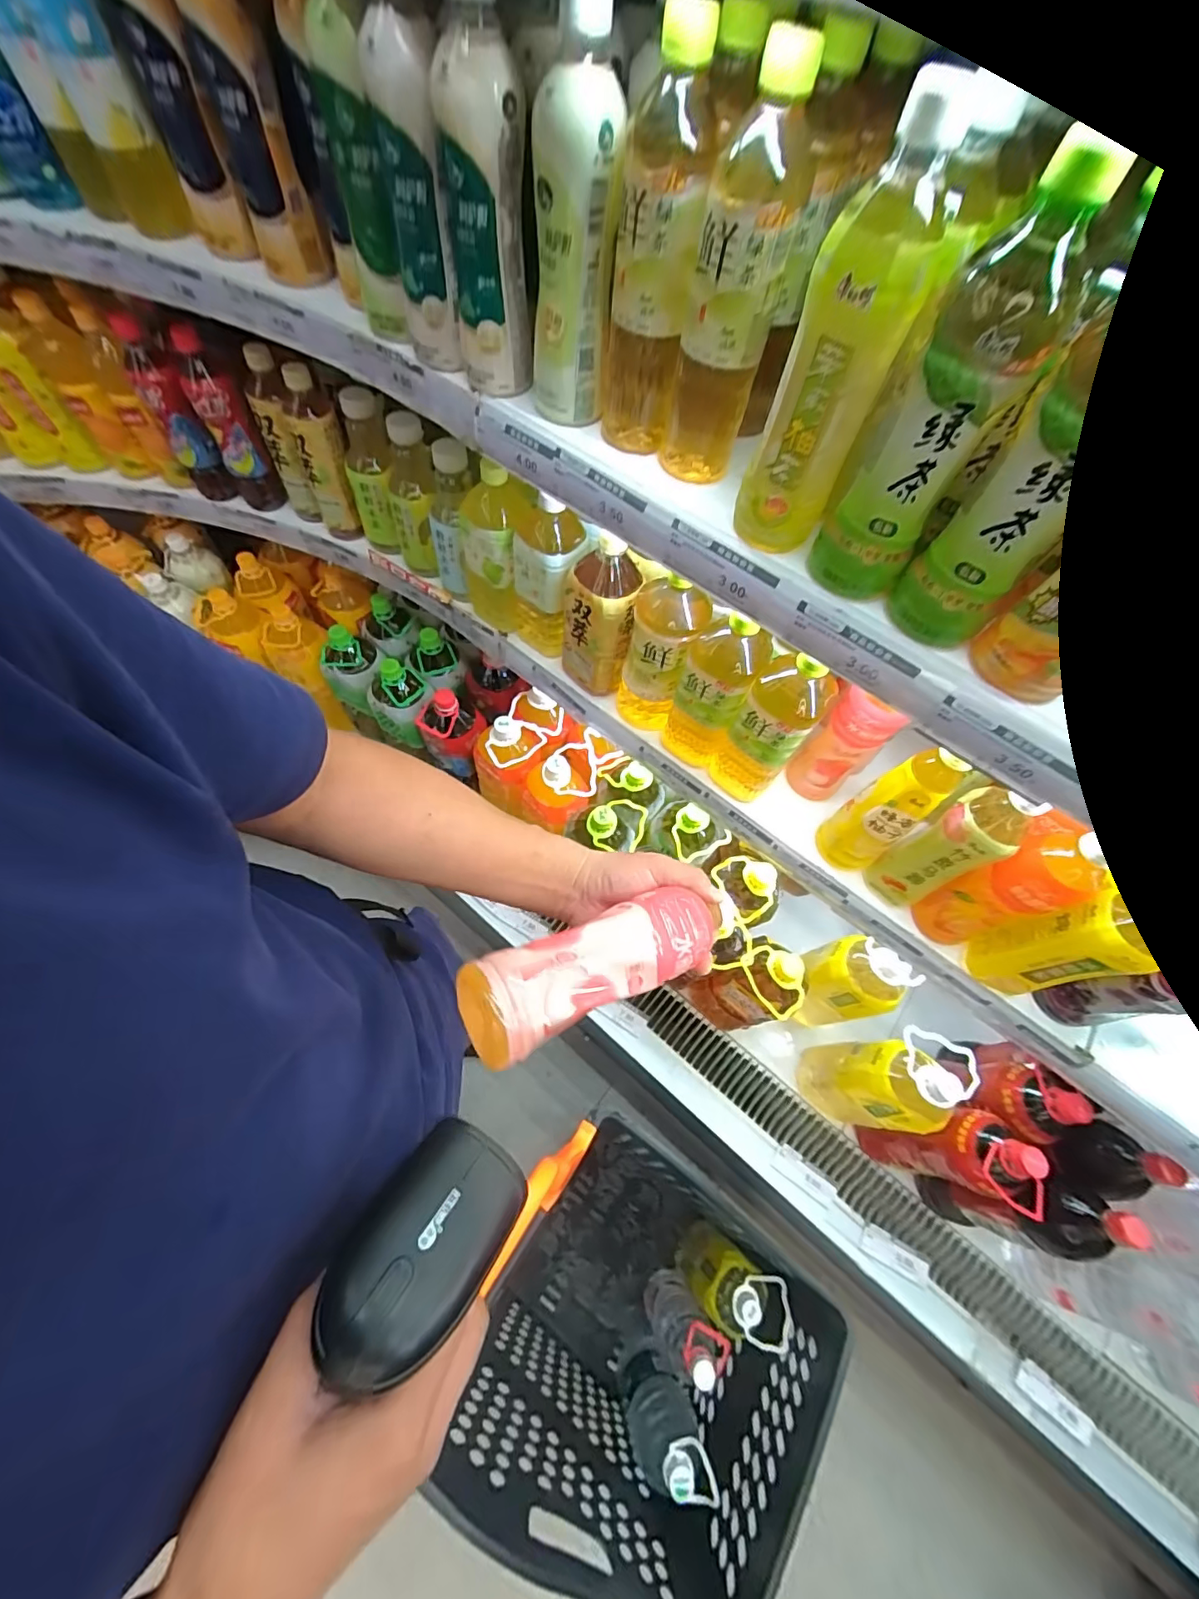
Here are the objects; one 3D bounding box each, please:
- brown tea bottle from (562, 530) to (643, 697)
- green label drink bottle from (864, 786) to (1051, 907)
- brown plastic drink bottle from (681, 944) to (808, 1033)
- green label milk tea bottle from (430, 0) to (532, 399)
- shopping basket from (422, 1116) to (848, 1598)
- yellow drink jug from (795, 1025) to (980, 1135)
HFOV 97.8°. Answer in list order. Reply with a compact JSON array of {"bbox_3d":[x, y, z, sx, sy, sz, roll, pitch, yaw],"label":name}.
[{"bbox_3d":[-0.001,-0.226,0.657,0.086,0.205,0.076,3,63,-2],"label":"brown tea bottle"},{"bbox_3d":[0.356,0.052,0.536,0.056,0.210,0.060,1,63,-3],"label":"green label drink bottle"},{"bbox_3d":[0.217,0.296,0.817,0.079,0.319,0.098,-38,71,-20],"label":"brown plastic drink bottle"},{"bbox_3d":[-0.092,-0.469,0.417,0.065,0.220,0.079,-6,64,-6],"label":"green label milk tea bottle"},{"bbox_3d":[0.082,0.859,0.859,0.392,0.610,0.366,34,66,13],"label":"shopping basket"},{"bbox_3d":[0.396,0.412,0.777,0.104,0.324,0.114,1,63,-3],"label":"yellow drink jug"}]

